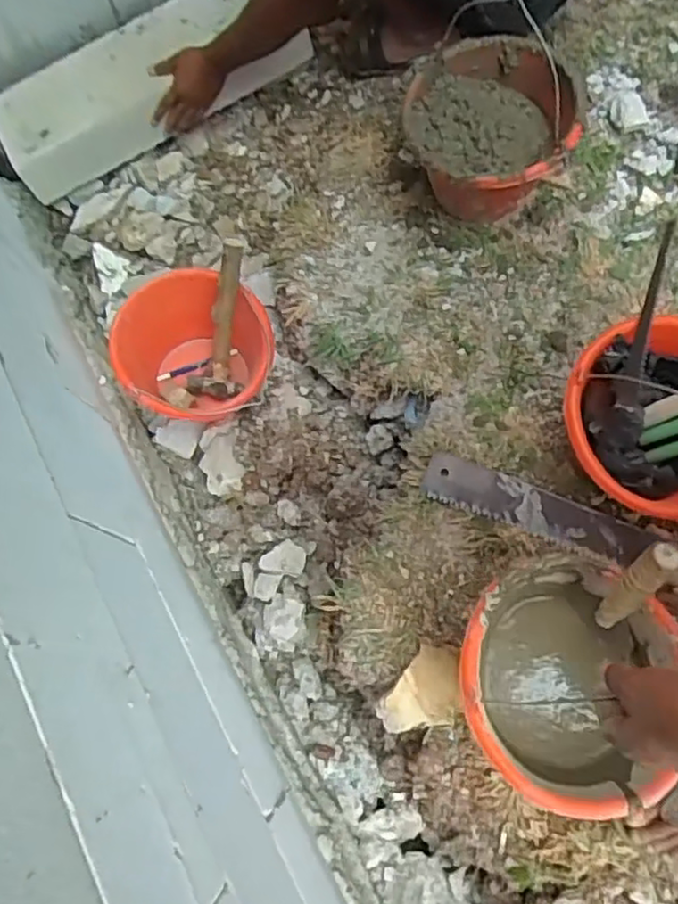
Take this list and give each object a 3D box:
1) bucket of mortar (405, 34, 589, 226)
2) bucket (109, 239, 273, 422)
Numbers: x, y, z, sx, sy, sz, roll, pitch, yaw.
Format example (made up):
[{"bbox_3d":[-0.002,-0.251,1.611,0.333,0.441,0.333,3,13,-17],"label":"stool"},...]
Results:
[{"bbox_3d":[0.214,-0.457,0.983,0.227,0.181,0.223,0,73,1],"label":"bucket of mortar"},{"bbox_3d":[-0.217,-0.153,1.062,0.223,0.200,0.227,0,73,1],"label":"bucket"}]

